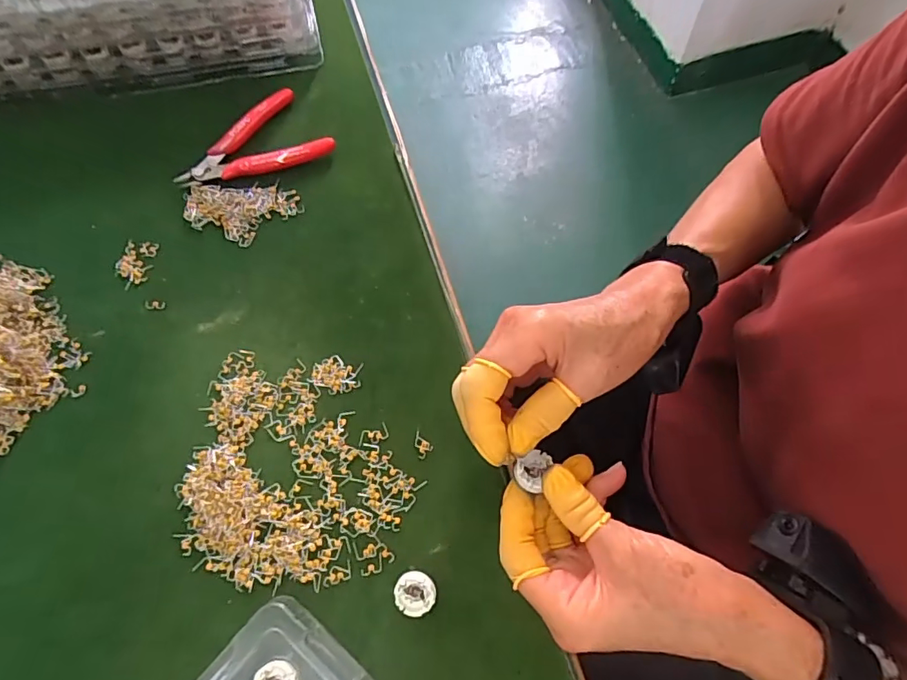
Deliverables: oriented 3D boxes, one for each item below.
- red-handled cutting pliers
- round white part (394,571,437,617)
[{"bbox_3d":[-0.170,-0.168,0.428,0.123,0.013,0.074,-20,67,-9],"label":"red-handled cutting pliers"},{"bbox_3d":[-0.022,0.144,0.291,0.023,0.012,0.022,0,65,0],"label":"round white part"}]

